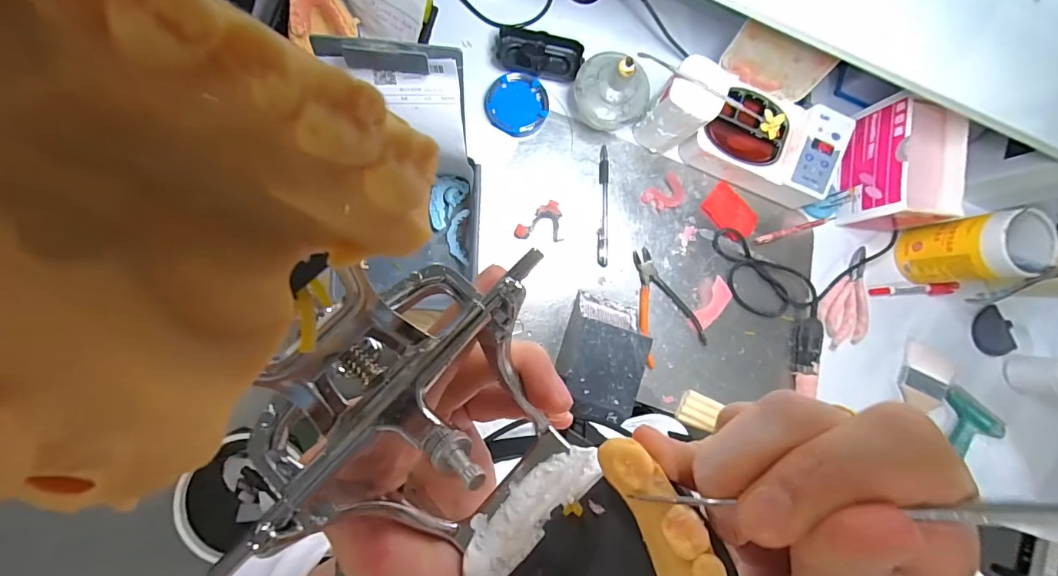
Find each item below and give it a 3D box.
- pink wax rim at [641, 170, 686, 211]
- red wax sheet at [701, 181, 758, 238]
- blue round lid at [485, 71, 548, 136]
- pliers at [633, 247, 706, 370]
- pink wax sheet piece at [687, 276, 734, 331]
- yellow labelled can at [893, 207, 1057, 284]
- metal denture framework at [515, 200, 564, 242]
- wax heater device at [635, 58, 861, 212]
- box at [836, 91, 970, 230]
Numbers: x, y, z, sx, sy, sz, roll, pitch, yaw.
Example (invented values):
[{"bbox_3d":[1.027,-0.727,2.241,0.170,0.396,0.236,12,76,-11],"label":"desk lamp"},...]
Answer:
[{"bbox_3d":[0.186,-0.126,0.611,0.059,0.012,0.041,-39,92,-8],"label":"pink wax rim"},{"bbox_3d":[0.278,-0.102,0.625,0.077,0.009,0.051,42,82,-3],"label":"red wax sheet"},{"bbox_3d":[-0.016,-0.239,0.589,0.078,0.009,0.077,0,87,-8],"label":"blue round lid"},{"bbox_3d":[0.180,0.021,0.601,0.084,0.012,0.152,-14,89,-8],"label":"pliers"},{"bbox_3d":[0.245,0.025,0.608,0.033,0.010,0.077,38,83,-4],"label":"pink wax sheet piece"},{"bbox_3d":[0.576,-0.055,0.593,0.083,0.125,0.080,0,87,-8],"label":"yellow labelled can"},{"bbox_3d":[0.012,-0.084,0.580,0.060,0.015,0.048,-4,87,-8],"label":"metal denture framework"},{"bbox_3d":[0.277,-0.204,0.569,0.250,0.119,0.115,22,85,-6],"label":"wax heater device"},{"bbox_3d":[0.486,-0.163,0.603,0.091,0.097,0.154,2,87,-7],"label":"box"}]

